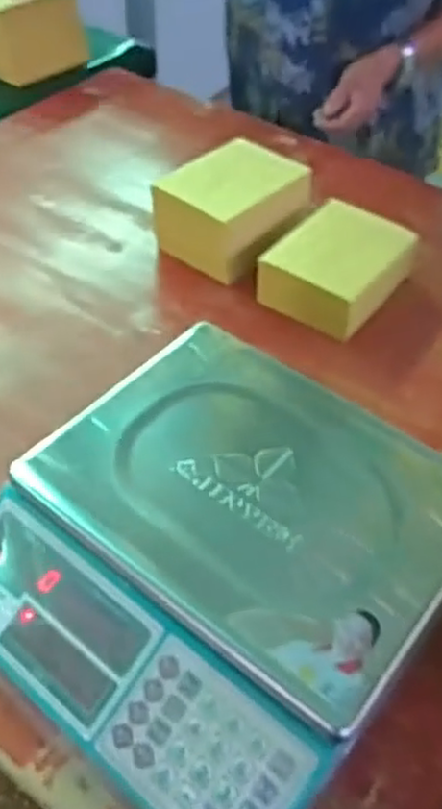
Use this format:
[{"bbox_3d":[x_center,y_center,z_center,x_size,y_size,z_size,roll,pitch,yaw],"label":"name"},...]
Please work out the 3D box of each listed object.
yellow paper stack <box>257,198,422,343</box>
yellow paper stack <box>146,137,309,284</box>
[{"bbox_3d":[0.137,-0.159,0.811,0.126,0.069,0.171,28,53,21],"label":"yellow paper stack"},{"bbox_3d":[0.013,-0.237,0.852,0.128,0.082,0.162,34,55,25],"label":"yellow paper stack"}]

